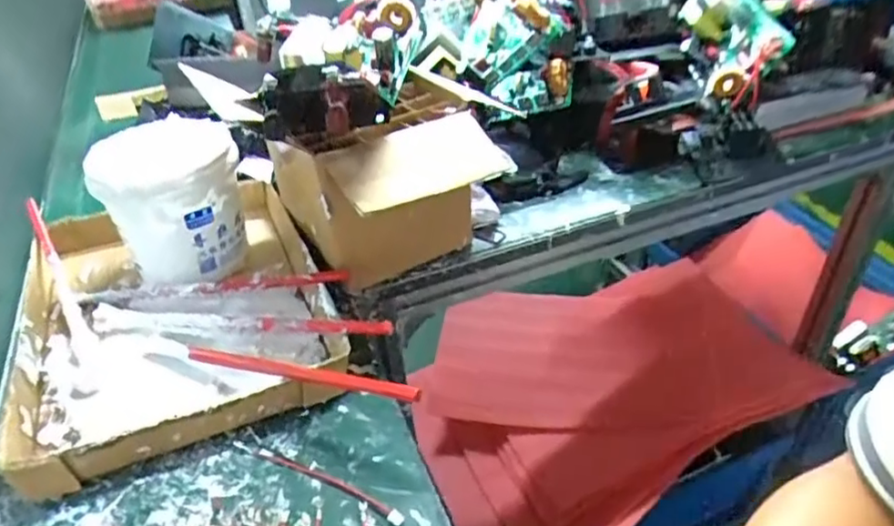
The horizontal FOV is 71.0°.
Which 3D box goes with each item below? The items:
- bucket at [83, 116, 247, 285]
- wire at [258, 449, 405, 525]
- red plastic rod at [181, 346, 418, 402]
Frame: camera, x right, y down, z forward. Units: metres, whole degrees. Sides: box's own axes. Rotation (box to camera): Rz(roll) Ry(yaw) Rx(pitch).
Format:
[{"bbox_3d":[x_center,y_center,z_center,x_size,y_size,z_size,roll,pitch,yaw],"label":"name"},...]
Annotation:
[{"bbox_3d":[-0.259,-0.060,0.592,0.117,0.116,0.116,-3,38,2],"label":"bucket"},{"bbox_3d":[-0.079,0.145,0.418,0.118,0.009,0.010,18,43,26],"label":"wire"},{"bbox_3d":[-0.111,0.077,0.449,0.211,0.012,0.009,4,33,29],"label":"red plastic rod"}]

